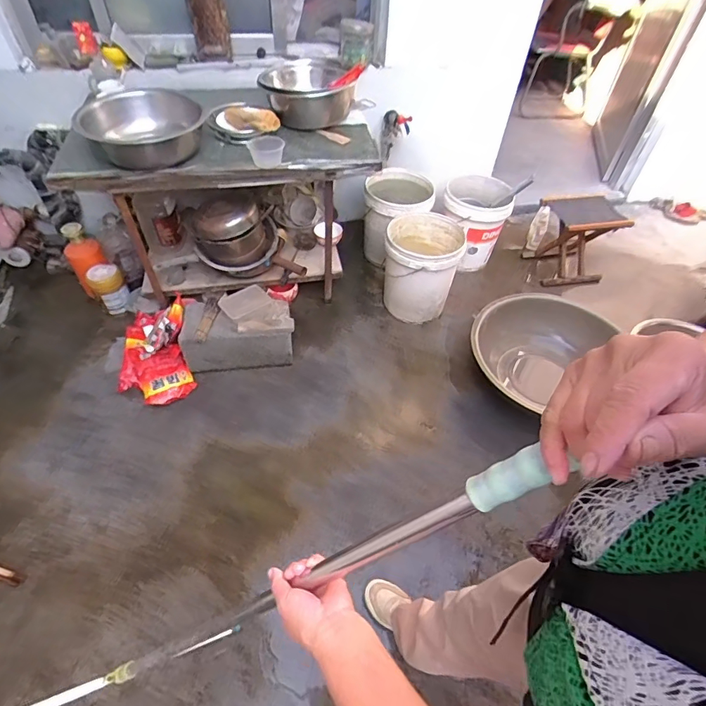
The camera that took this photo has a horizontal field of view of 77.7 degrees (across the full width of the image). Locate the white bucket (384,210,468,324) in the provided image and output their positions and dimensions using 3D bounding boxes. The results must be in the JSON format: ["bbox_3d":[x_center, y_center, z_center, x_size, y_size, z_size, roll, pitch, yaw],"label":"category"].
[{"bbox_3d":[0.284,-0.357,1.870,0.309,0.353,0.357,11,49,5],"label":"white bucket"}]

